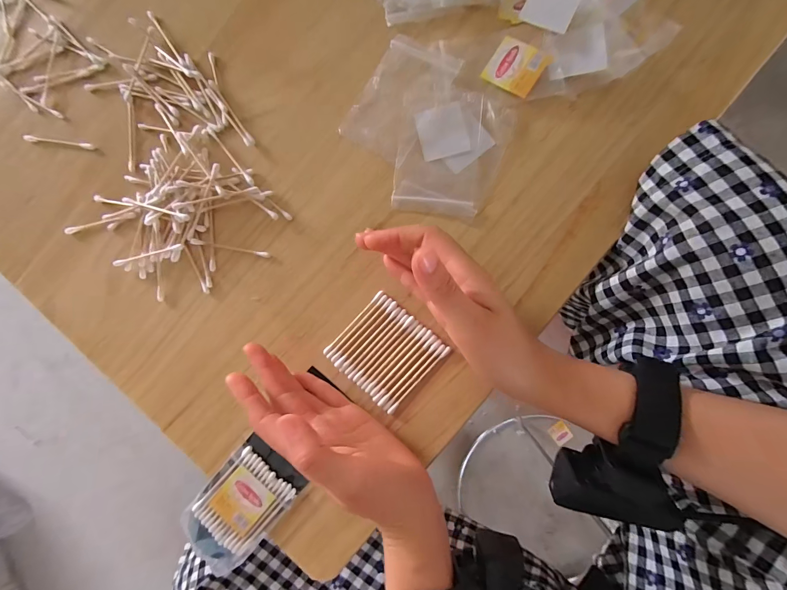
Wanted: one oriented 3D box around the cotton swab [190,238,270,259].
[{"bbox_3d":[-0.136,-0.039,0.295,0.067,0.004,0.005,10,87,4],"label":"cotton swab"}]

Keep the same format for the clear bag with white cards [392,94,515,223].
[{"bbox_3d":[0.046,-0.115,0.288,0.086,0.004,0.098,12,87,5],"label":"clear bag with white cards"}]

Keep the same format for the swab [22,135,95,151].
[{"bbox_3d":[-0.296,-0.135,0.314,0.066,0.005,0.007,8,87,4],"label":"swab"}]

